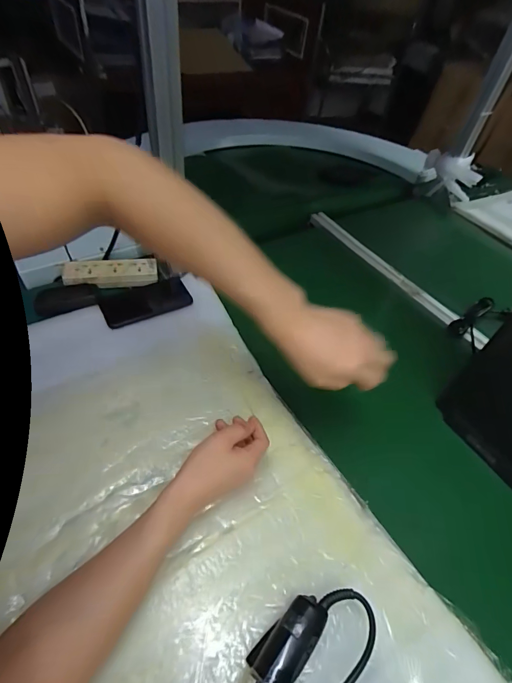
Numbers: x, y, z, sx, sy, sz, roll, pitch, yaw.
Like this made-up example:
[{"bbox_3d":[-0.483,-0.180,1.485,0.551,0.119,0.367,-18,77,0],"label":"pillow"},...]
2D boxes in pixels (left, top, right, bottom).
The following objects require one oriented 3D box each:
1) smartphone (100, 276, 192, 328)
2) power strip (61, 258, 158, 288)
[{"bbox_3d":[-0.205,-0.076,0.678,0.153,0.011,0.087,-22,54,-22],"label":"smartphone"},{"bbox_3d":[-0.282,-0.133,0.713,0.173,0.024,0.061,-6,50,-10],"label":"power strip"}]

